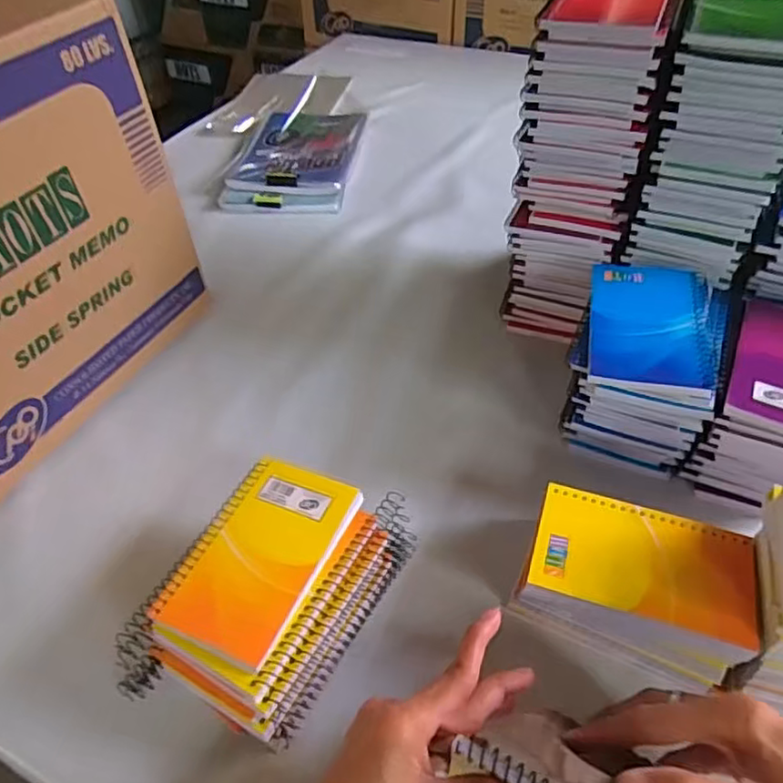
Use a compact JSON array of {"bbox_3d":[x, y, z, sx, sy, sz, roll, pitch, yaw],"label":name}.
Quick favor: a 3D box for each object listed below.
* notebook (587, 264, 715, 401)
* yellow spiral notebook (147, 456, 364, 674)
[{"bbox_3d":[0.192,-0.051,0.463,0.085,0.011,0.127,10,48,12],"label":"notebook"},{"bbox_3d":[-0.084,0.102,0.403,0.085,0.007,0.130,18,50,18],"label":"yellow spiral notebook"}]

